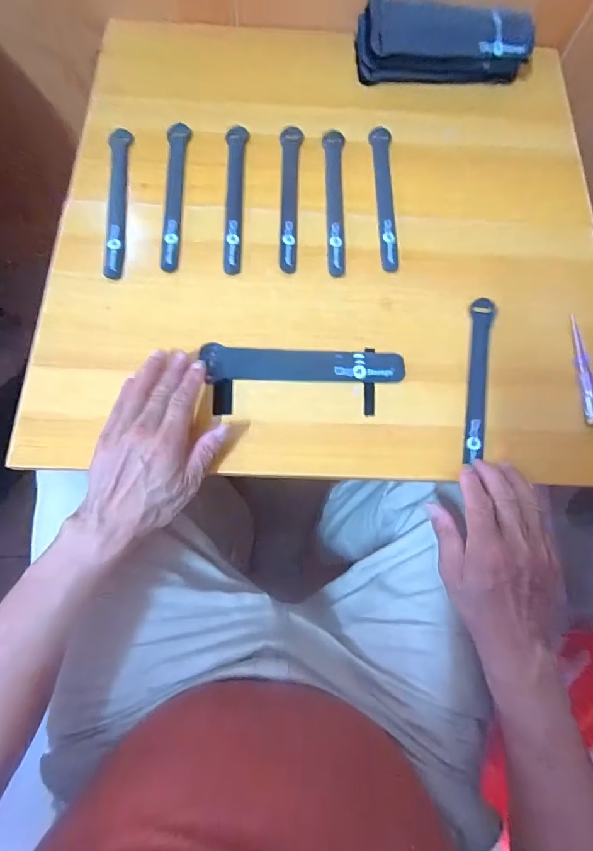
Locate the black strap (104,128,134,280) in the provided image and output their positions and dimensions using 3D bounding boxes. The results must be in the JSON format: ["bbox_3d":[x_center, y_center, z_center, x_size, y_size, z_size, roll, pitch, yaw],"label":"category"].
[{"bbox_3d":[-0.197,-0.245,0.451,0.024,0.007,0.190,-2,75,-2],"label":"black strap"}]

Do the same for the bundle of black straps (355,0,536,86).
[{"bbox_3d":[0.179,-0.474,0.510,0.202,0.051,0.072,1,75,-1],"label":"bundle of black straps"}]

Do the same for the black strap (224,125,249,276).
[{"bbox_3d":[-0.067,-0.256,0.461,0.024,0.007,0.189,-1,75,-2],"label":"black strap"}]

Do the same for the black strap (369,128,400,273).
[{"bbox_3d":[0.100,-0.261,0.467,0.024,0.007,0.188,0,75,-2],"label":"black strap"}]

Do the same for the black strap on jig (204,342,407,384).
[{"bbox_3d":[0.008,-0.060,0.410,0.197,0.011,0.037,2,75,-1],"label":"black strap on jig"}]

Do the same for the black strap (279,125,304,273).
[{"bbox_3d":[-0.008,-0.259,0.464,0.024,0.006,0.193,2,75,-1],"label":"black strap"}]

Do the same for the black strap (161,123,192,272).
[{"bbox_3d":[-0.136,-0.261,0.461,0.023,0.004,0.195,-1,75,-2],"label":"black strap"}]

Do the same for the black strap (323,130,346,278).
[{"bbox_3d":[0.043,-0.257,0.465,0.024,0.006,0.196,2,75,-1],"label":"black strap"}]

